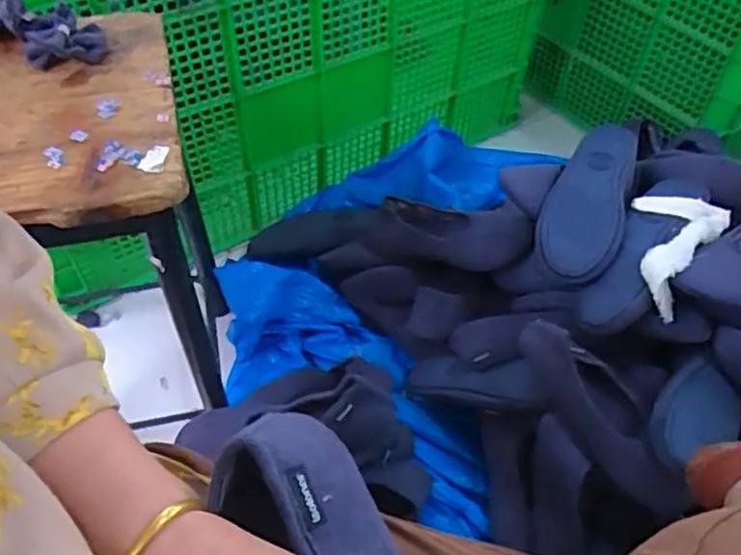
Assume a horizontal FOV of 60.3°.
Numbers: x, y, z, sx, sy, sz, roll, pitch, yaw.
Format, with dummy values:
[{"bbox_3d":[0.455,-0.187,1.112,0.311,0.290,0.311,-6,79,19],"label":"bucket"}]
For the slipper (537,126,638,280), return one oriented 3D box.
[{"bbox_3d":[0.286,-0.109,0.835,0.097,0.054,0.250,19,68,13],"label":"slipper"}]

